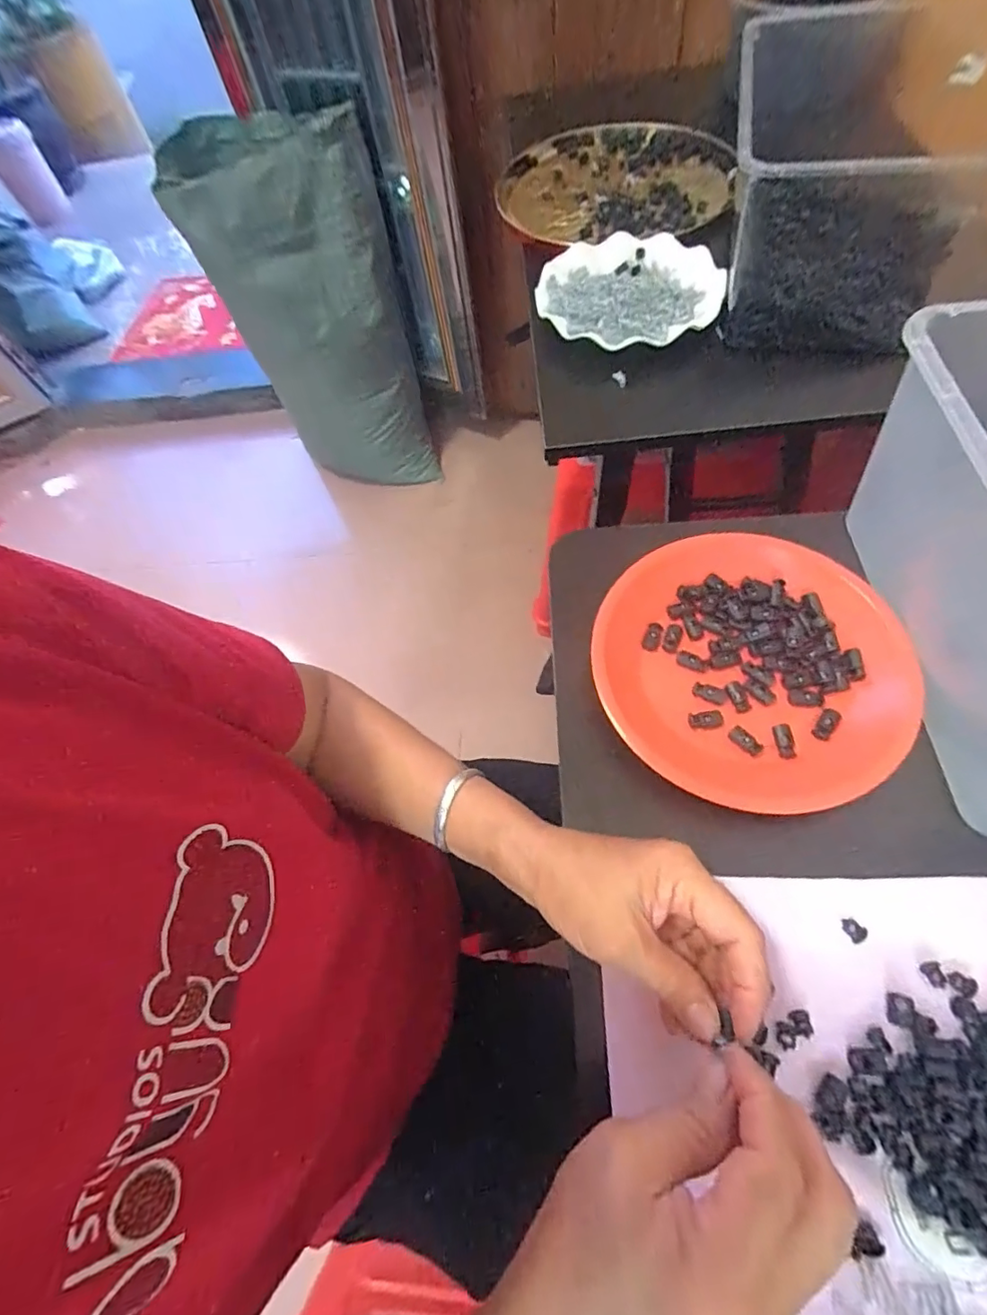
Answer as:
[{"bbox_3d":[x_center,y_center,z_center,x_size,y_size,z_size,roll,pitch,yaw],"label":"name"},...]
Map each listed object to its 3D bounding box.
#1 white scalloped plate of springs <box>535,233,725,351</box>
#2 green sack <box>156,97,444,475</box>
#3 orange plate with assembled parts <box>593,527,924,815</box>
[{"bbox_3d":[0.139,-0.383,0.546,0.182,0.018,0.180,-3,63,6],"label":"white scalloped plate of springs"},{"bbox_3d":[-0.410,-0.814,1.312,0.380,0.733,0.388,-21,63,-4],"label":"green sack"},{"bbox_3d":[0.168,0.001,0.349,0.184,0.024,0.195,-3,63,6],"label":"orange plate with assembled parts"}]

